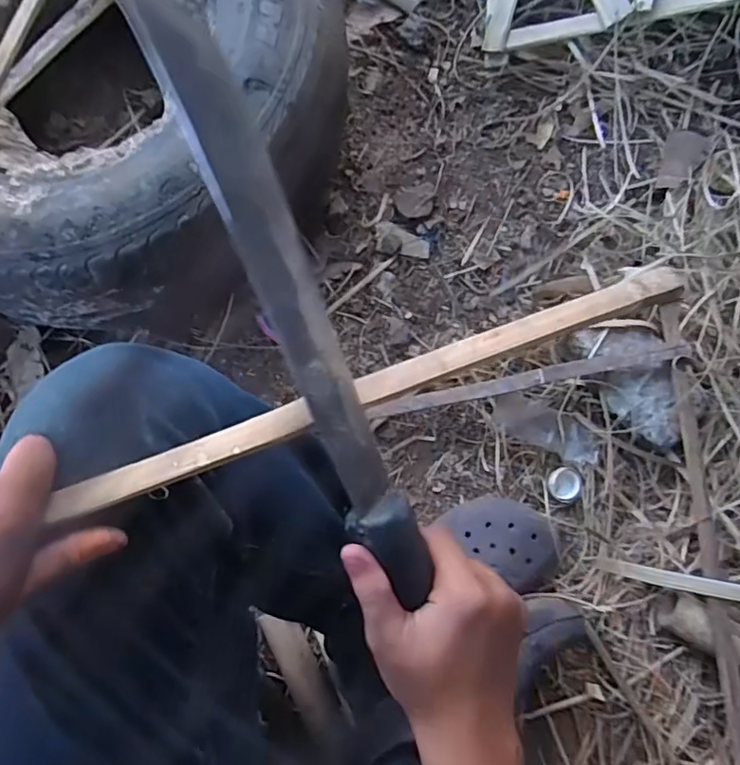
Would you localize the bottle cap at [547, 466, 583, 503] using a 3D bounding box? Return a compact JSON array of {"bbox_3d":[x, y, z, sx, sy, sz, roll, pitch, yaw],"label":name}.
[{"bbox_3d":[0.226,0.117,0.656,0.038,0.013,0.039,0,75,-1],"label":"bottle cap"}]

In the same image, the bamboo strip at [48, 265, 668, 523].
[{"bbox_3d":[0.013,0.000,0.315,0.362,0.011,0.020,-20,77,-9],"label":"bamboo strip"}]

